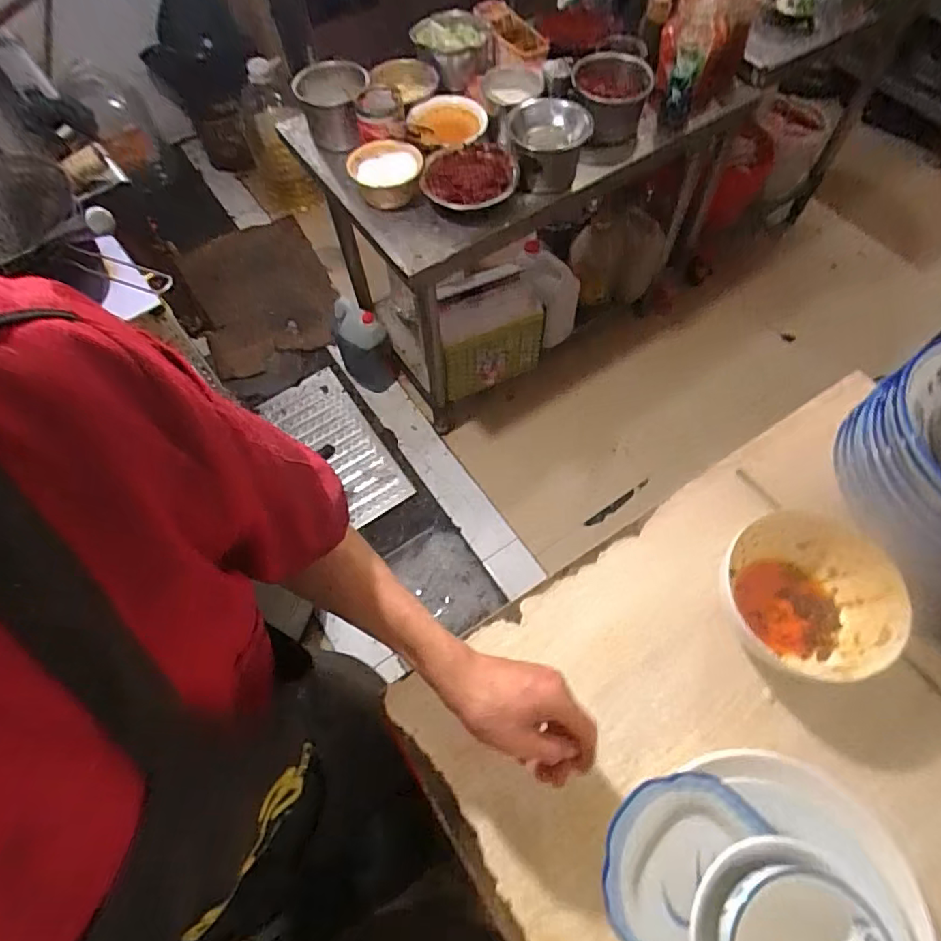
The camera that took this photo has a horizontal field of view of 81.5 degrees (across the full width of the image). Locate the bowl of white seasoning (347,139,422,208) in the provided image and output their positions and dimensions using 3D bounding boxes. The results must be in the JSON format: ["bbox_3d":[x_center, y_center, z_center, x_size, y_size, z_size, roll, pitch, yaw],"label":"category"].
[{"bbox_3d":[-0.172,-0.612,1.123,0.152,0.078,0.129,24,67,13],"label":"bowl of white seasoning"}]

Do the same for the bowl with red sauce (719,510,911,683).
[{"bbox_3d":[0.321,0.118,0.524,0.138,0.060,0.153,-29,66,-11],"label":"bowl with red sauce"}]

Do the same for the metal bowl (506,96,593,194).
[{"bbox_3d":[0.161,-0.695,1.165,0.170,0.112,0.183,-1,64,2],"label":"metal bowl"}]

